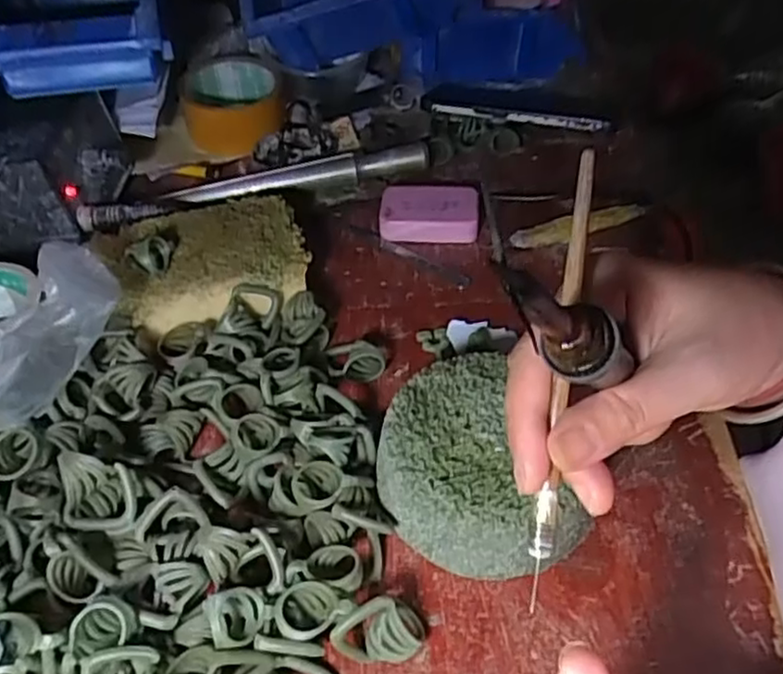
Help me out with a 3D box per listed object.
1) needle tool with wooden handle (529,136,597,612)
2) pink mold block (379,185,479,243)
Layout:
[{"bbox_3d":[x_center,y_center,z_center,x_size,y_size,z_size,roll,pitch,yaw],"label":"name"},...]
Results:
[{"bbox_3d":[0.059,0.015,0.238,0.008,0.005,0.157,6,90,0],"label":"needle tool with wooden handle"},{"bbox_3d":[0.027,-0.090,0.504,0.070,0.025,0.044,1,46,3],"label":"pink mold block"}]

